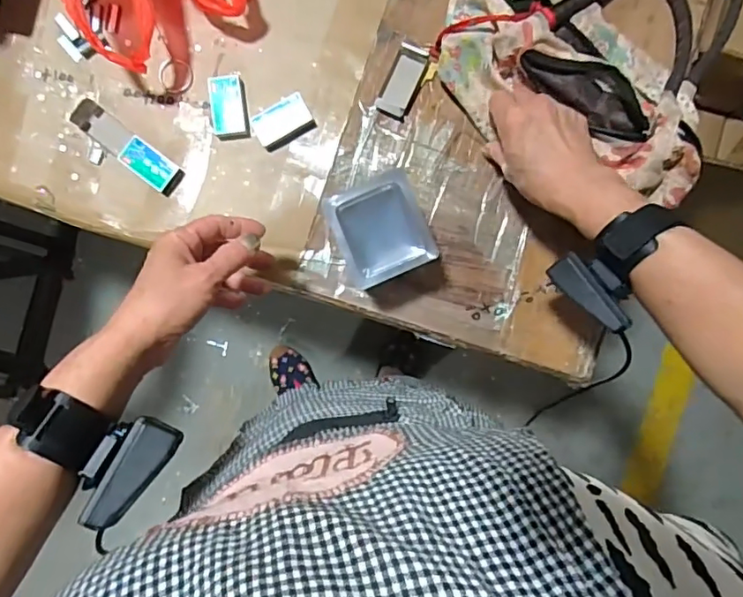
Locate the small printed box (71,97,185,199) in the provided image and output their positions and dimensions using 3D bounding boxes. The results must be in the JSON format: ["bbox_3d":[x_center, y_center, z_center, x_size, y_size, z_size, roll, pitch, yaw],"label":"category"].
[{"bbox_3d":[-0.224,-0.138,0.505,0.108,0.014,0.029,38,90,1],"label":"small printed box"}]

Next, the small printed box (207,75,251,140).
[{"bbox_3d":[-0.131,-0.174,0.506,0.033,0.015,0.053,-7,89,1],"label":"small printed box"}]

